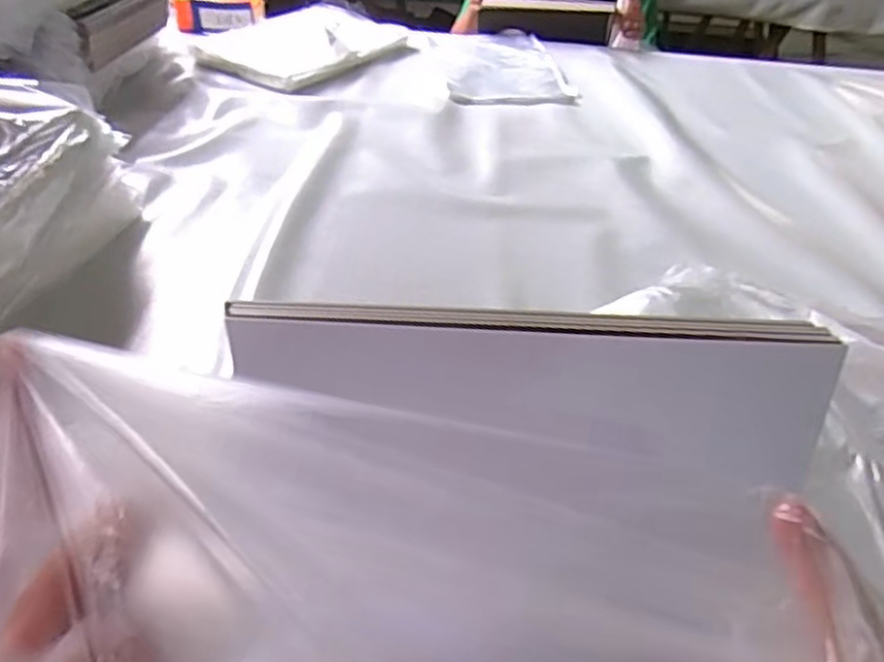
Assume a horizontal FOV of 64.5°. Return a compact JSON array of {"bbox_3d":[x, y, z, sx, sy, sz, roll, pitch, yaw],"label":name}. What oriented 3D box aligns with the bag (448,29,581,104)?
[{"bbox_3d":[0.093,-0.468,1.218,0.212,0.018,0.301,-7,44,-11],"label":"bag"}]

